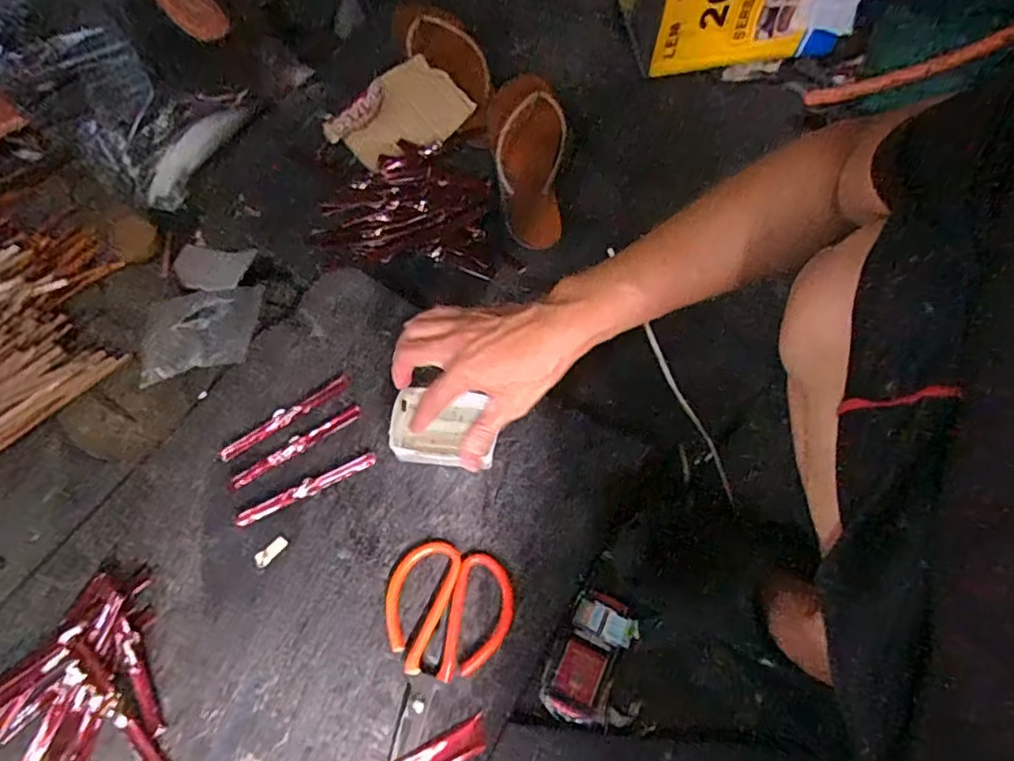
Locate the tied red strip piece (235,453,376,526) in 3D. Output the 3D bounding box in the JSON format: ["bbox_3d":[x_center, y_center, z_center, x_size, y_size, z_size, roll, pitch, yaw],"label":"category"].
[{"bbox_3d":[-0.196,0.104,0.571,0.140,0.014,0.017,-23,69,-10],"label":"tied red strip piece"}]

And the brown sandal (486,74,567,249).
[{"bbox_3d":[0.029,-0.282,0.738,0.098,0.045,0.230,-5,89,-2],"label":"brown sandal"}]

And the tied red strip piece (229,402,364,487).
[{"bbox_3d":[-0.210,0.066,0.588,0.140,0.004,0.016,-33,71,-13],"label":"tied red strip piece"}]

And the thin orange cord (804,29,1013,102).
[{"bbox_3d":[0.592,-0.444,0.743,0.401,0.040,0.075,-26,67,17],"label":"thin orange cord"}]

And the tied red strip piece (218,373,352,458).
[{"bbox_3d":[-0.223,0.036,0.596,0.143,0.007,0.016,-33,71,-13],"label":"tied red strip piece"}]

